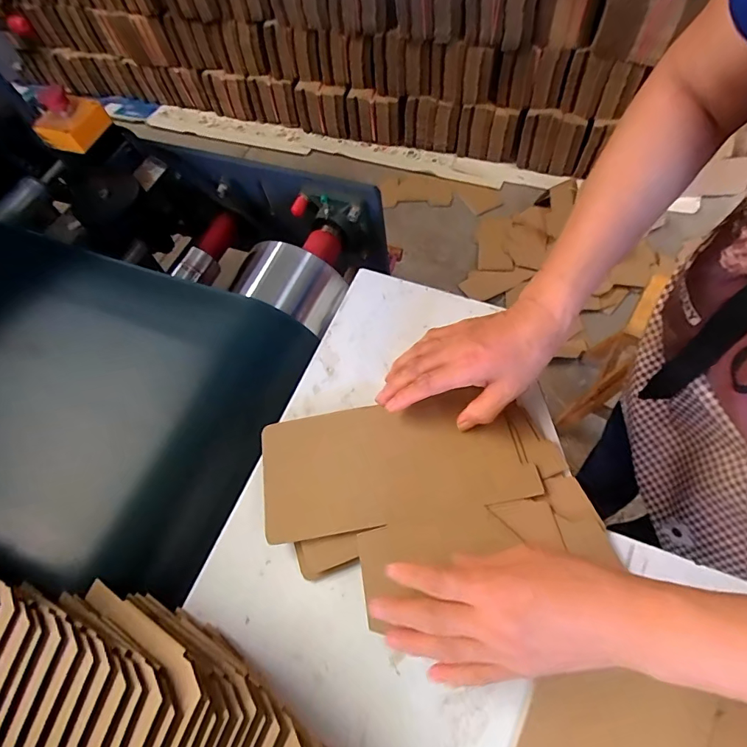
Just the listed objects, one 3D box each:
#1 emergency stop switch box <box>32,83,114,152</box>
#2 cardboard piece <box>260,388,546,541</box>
[{"bbox_3d":[-0.419,-0.353,0.586,0.057,0.065,0.082,22,69,16],"label":"emergency stop switch box"},{"bbox_3d":[0.016,0.079,0.400,0.236,0.009,0.111,-11,61,-1],"label":"cardboard piece"}]

